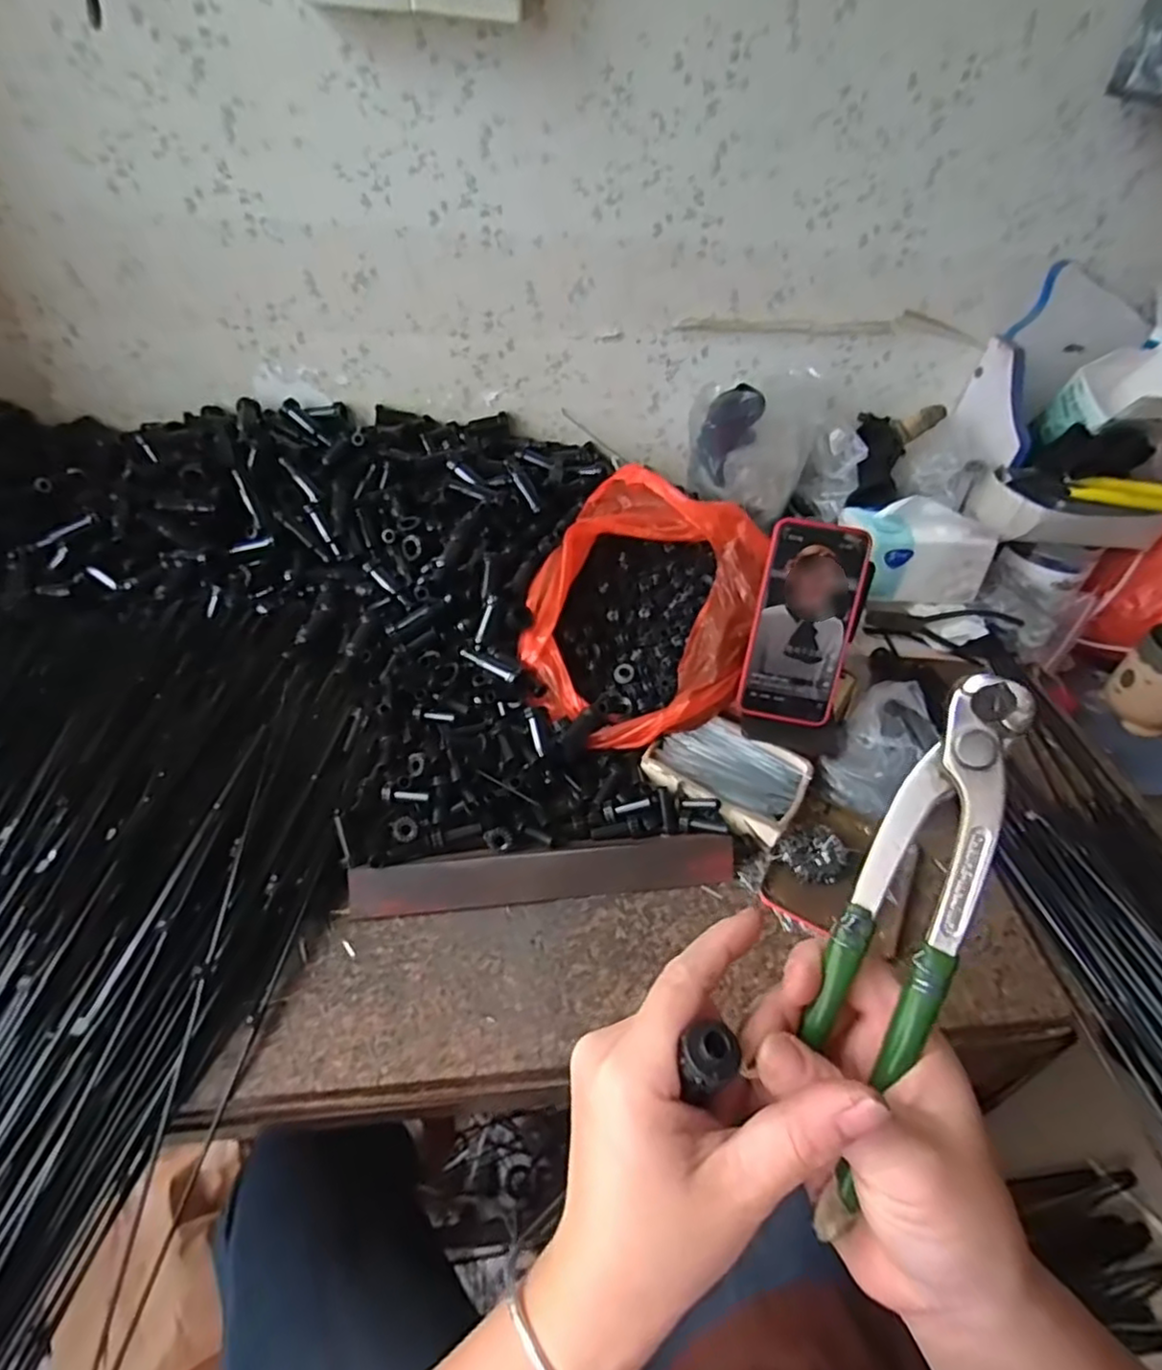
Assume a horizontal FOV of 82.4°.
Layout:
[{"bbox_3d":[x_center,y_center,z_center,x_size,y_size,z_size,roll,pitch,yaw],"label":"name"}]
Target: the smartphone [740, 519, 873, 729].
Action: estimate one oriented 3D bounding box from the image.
[{"bbox_3d":[0.183,-0.049,0.547,0.077,0.163,0.013,9,14,3],"label":"smartphone"}]

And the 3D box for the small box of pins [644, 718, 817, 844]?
[{"bbox_3d":[0.124,0.073,0.563,0.123,0.025,0.087,27,49,20],"label":"small box of pins"}]

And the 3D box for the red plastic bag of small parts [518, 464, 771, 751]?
[{"bbox_3d":[0.053,-0.072,0.600,0.199,0.140,0.244,14,45,8],"label":"red plastic bag of small parts"}]

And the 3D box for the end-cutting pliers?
[{"bbox_3d":[0.110,0.091,0.234,0.035,0.194,0.017,19,2,12],"label":"end-cutting pliers"}]

